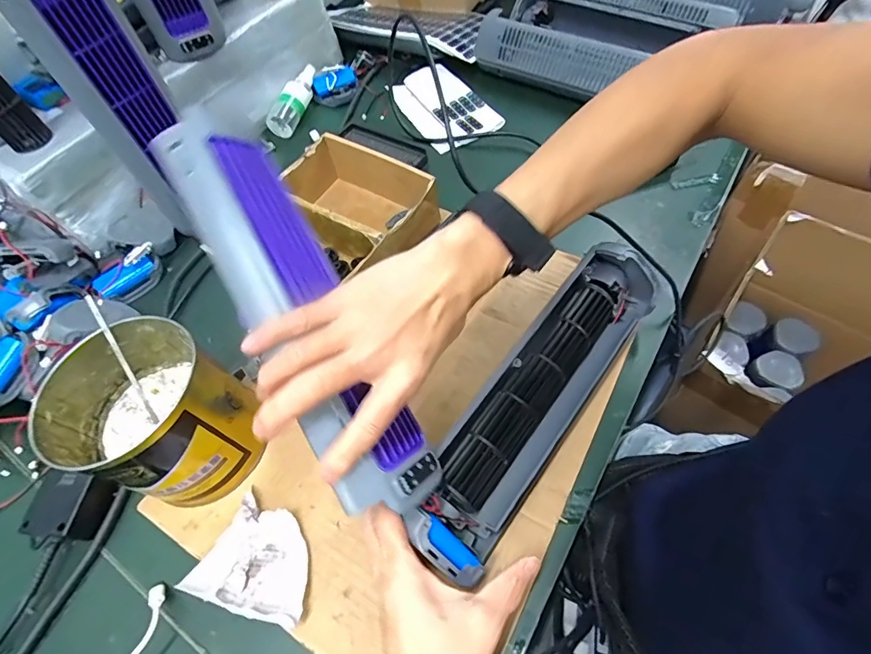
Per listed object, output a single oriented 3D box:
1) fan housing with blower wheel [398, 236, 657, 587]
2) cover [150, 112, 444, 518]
[{"bbox_3d":[0.088,0.057,0.381,0.071,0.077,0.308,32,65,22],"label":"fan housing with blower wheel"},{"bbox_3d":[-0.090,-0.013,0.298,0.067,0.044,0.287,-30,84,-13],"label":"cover"}]

